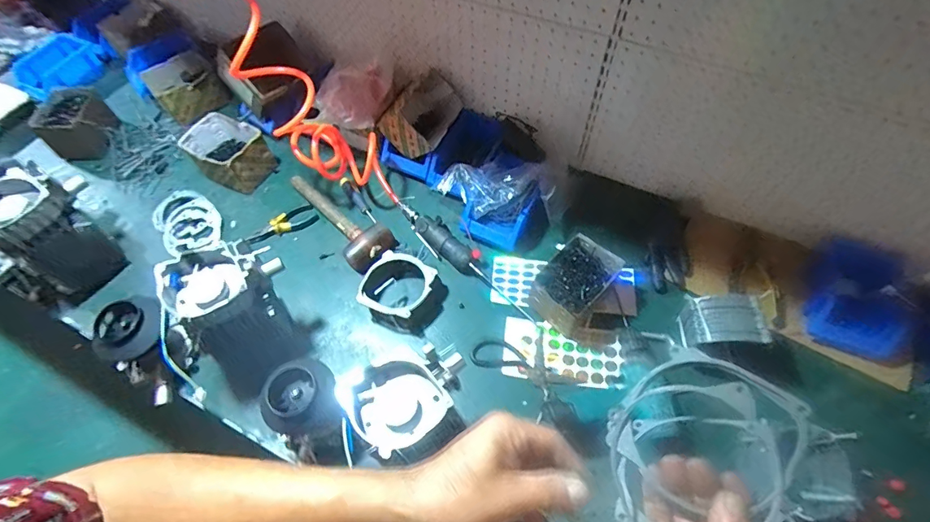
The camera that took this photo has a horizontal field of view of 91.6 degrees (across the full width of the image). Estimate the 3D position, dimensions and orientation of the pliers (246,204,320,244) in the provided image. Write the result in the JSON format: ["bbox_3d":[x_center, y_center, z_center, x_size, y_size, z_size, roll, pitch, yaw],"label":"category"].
[{"bbox_3d":[-0.374,-0.068,0.930,0.145,0.027,0.051,-32,65,-15],"label":"pliers"}]

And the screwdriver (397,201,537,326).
[{"bbox_3d":[-0.009,-0.011,0.870,0.055,0.039,0.361,-39,67,-19],"label":"screwdriver"}]

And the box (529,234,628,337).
[{"bbox_3d":[0.189,0.051,0.801,0.113,0.089,0.169,39,68,20],"label":"box"}]

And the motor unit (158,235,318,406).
[{"bbox_3d":[-0.363,0.090,0.747,0.172,0.231,0.136,-23,63,-11],"label":"motor unit"}]

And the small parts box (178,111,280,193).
[{"bbox_3d":[-0.506,-0.229,0.980,0.147,0.100,0.126,30,66,17],"label":"small parts box"}]

